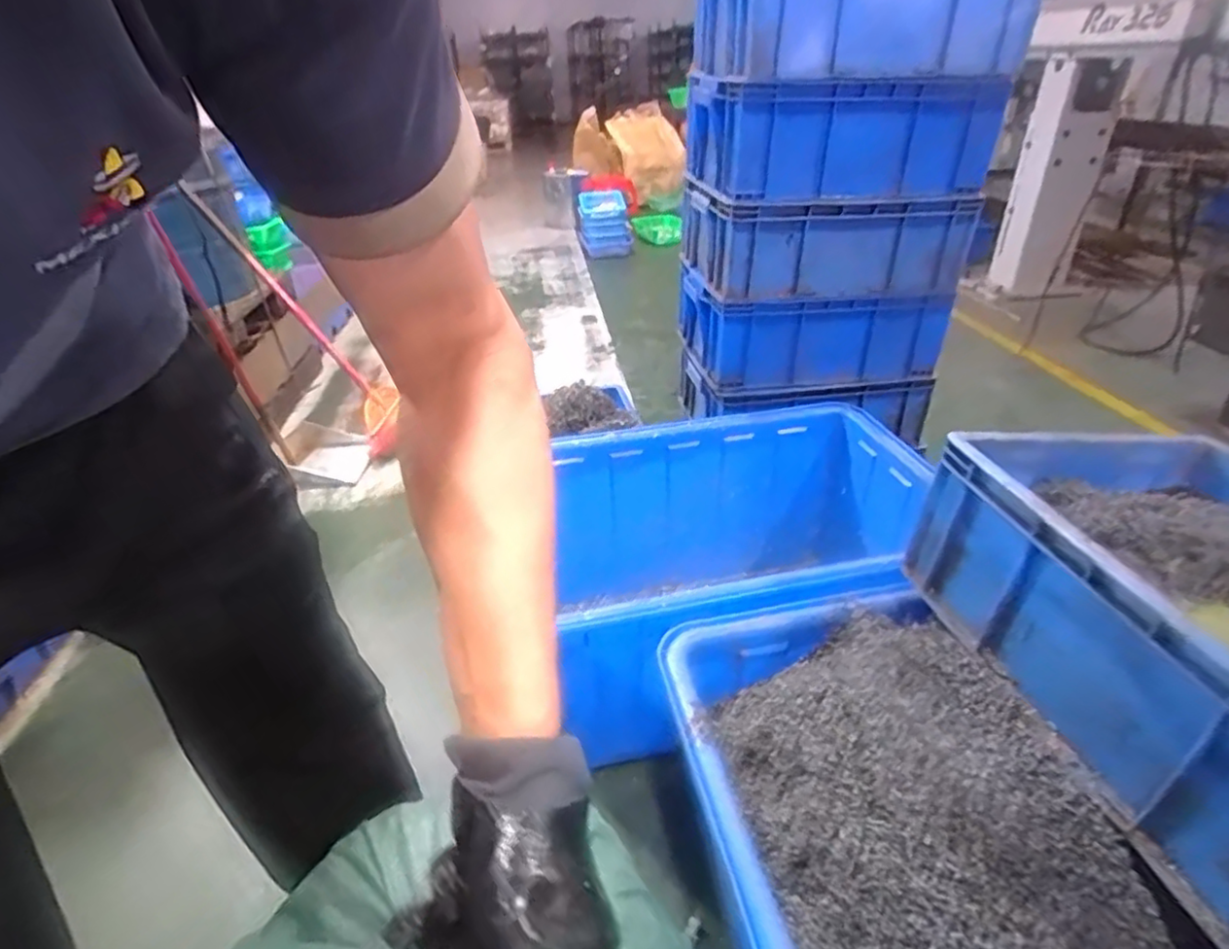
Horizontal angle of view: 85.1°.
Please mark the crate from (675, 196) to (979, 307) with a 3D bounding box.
[{"bbox_3d":[0.402,-0.445,1.304,0.486,0.179,0.268,-5,32,-6],"label":"crate"}]

